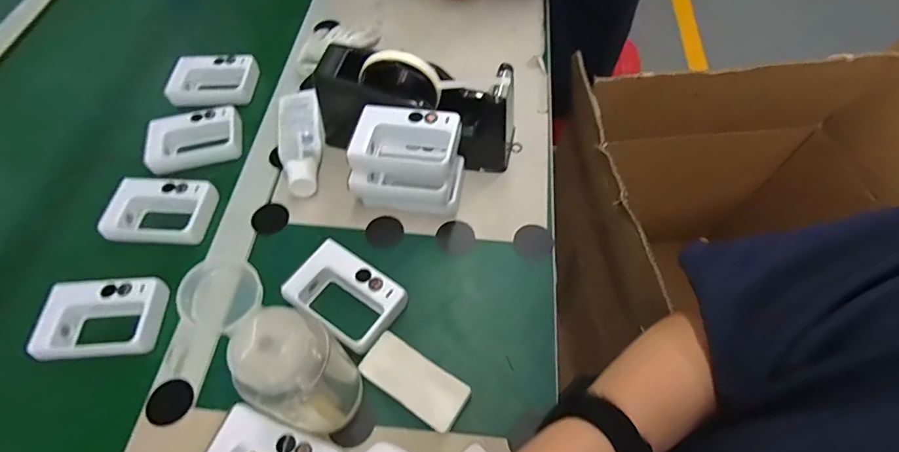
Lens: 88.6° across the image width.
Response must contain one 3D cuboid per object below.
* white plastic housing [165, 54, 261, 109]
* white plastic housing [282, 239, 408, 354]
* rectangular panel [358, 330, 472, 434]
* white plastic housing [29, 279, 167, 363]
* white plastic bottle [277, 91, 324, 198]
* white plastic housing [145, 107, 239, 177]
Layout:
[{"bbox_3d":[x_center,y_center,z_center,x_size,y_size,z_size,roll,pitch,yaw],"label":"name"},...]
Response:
[{"bbox_3d":[-0.295,-0.183,0.577,0.100,0.028,0.068,-1,60,4],"label":"white plastic housing"},{"bbox_3d":[-0.091,0.063,0.414,0.095,0.033,0.066,30,66,20],"label":"white plastic housing"},{"bbox_3d":[-0.028,0.127,0.377,0.087,0.023,0.041,30,66,19],"label":"rectangular panel"},{"bbox_3d":[-0.312,0.084,0.419,0.108,0.024,0.071,-6,60,1],"label":"white plastic housing"},{"bbox_3d":[-0.169,-0.103,0.517,0.050,0.035,0.162,-15,60,-4],"label":"white plastic bottle"},{"bbox_3d":[-0.290,-0.098,0.526,0.097,0.029,0.067,-16,60,-5],"label":"white plastic housing"}]

